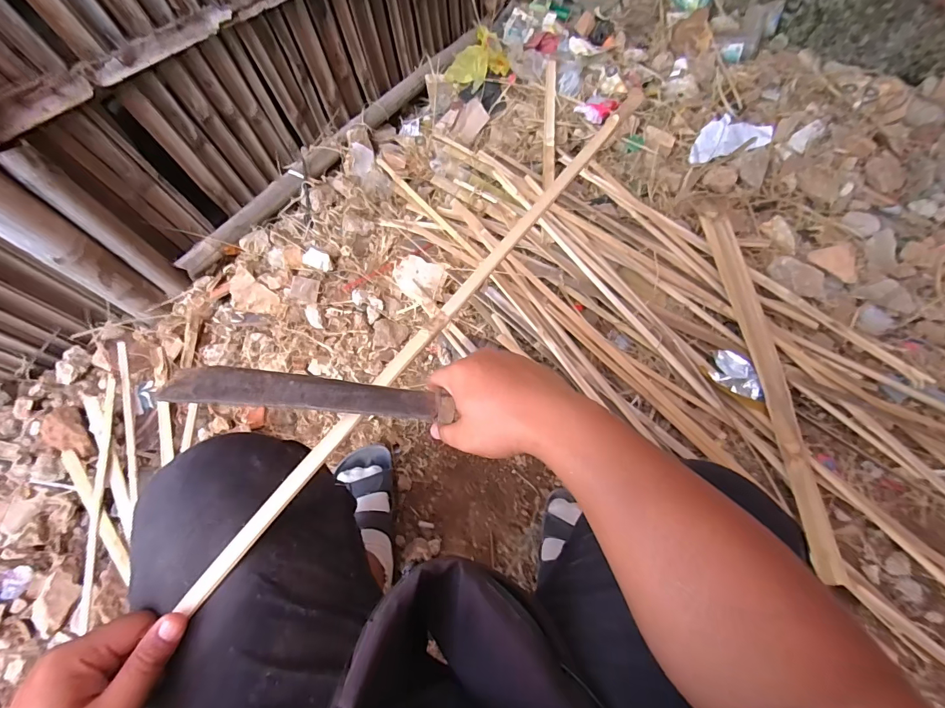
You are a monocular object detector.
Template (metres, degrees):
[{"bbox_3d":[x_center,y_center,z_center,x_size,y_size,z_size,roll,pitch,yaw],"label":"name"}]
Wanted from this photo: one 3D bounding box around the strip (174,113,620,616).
[{"bbox_3d":[-0.018,-0.049,0.401,0.019,0.010,0.616,34,69,14],"label":"strip"}]

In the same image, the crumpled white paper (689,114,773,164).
[{"bbox_3d":[0.573,-0.490,0.952,0.178,0.027,0.095,-14,66,-4],"label":"crumpled white paper"}]

